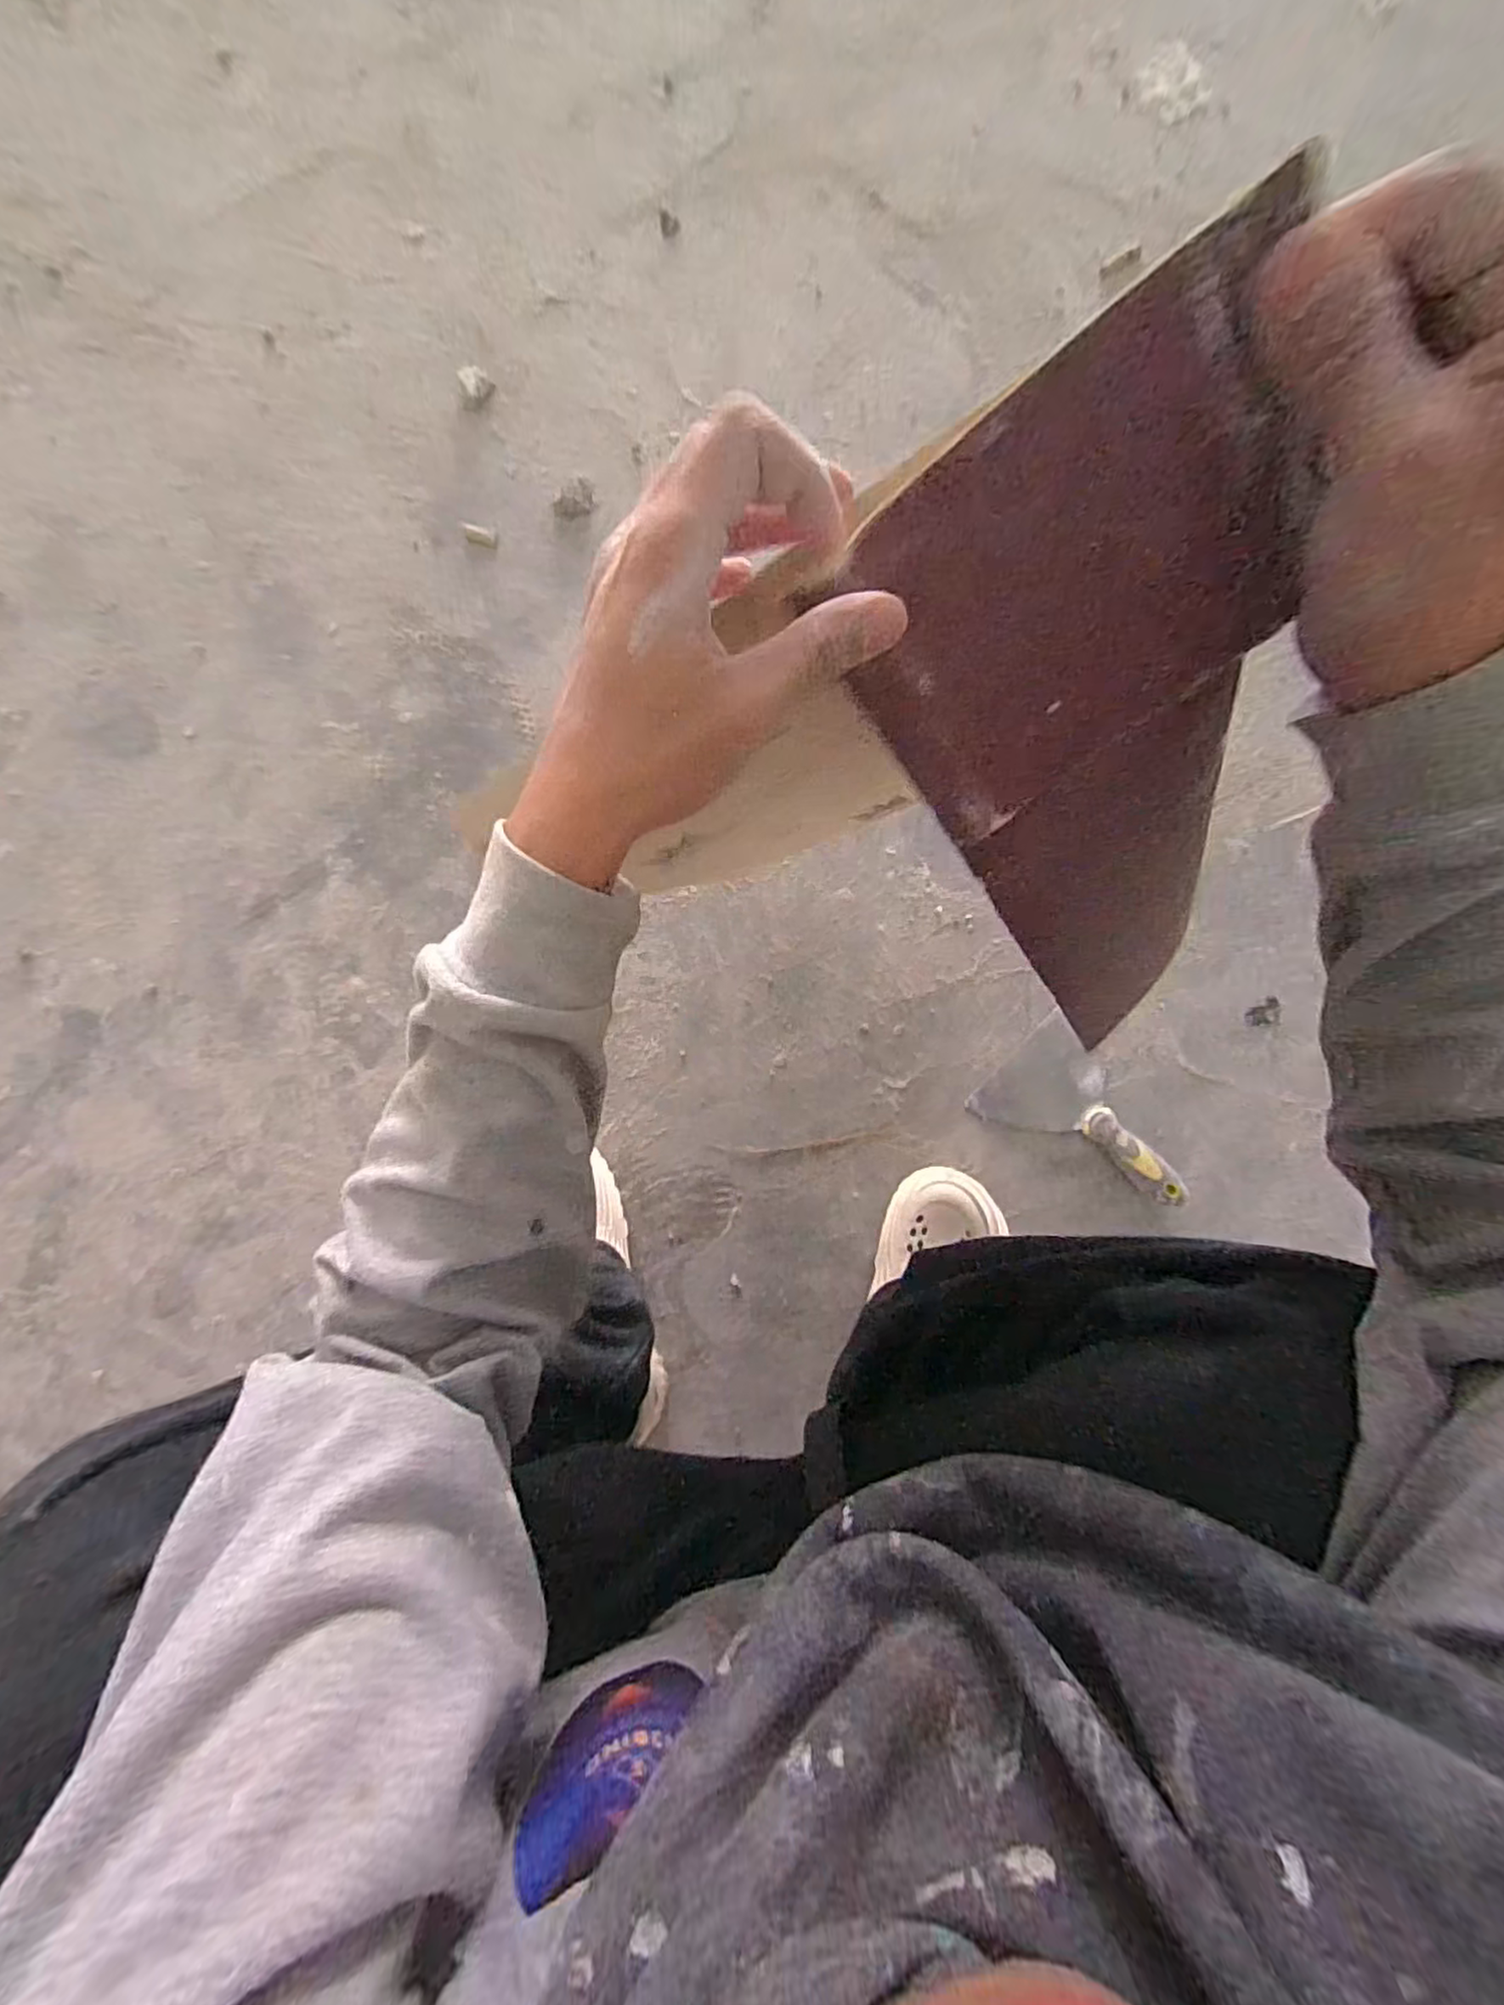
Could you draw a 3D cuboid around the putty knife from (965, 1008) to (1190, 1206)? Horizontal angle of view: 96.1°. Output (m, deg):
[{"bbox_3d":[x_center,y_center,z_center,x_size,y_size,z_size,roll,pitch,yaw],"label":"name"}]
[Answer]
[{"bbox_3d":[0.308,0.114,0.615,0.193,0.023,0.115,43,90,0],"label":"putty knife"}]

